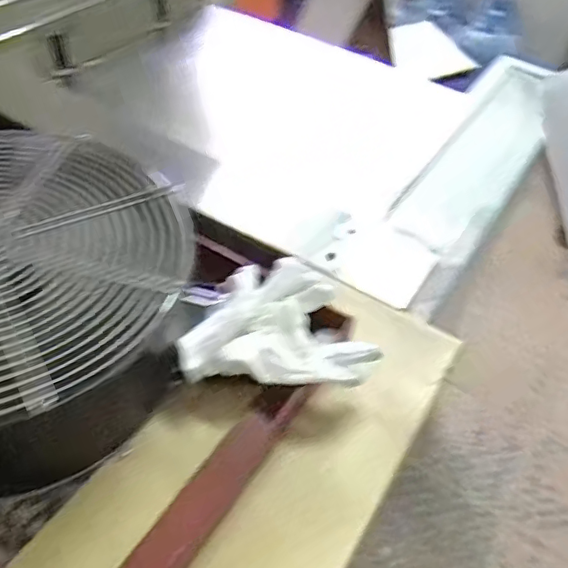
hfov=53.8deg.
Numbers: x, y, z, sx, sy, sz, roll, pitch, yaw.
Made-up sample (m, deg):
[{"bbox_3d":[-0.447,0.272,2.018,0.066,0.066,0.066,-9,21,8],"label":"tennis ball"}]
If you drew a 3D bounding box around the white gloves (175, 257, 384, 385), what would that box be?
[{"bbox_3d":[-0.016,0.042,0.506,0.157,0.041,0.149,-12,50,-16],"label":"white gloves"}]

